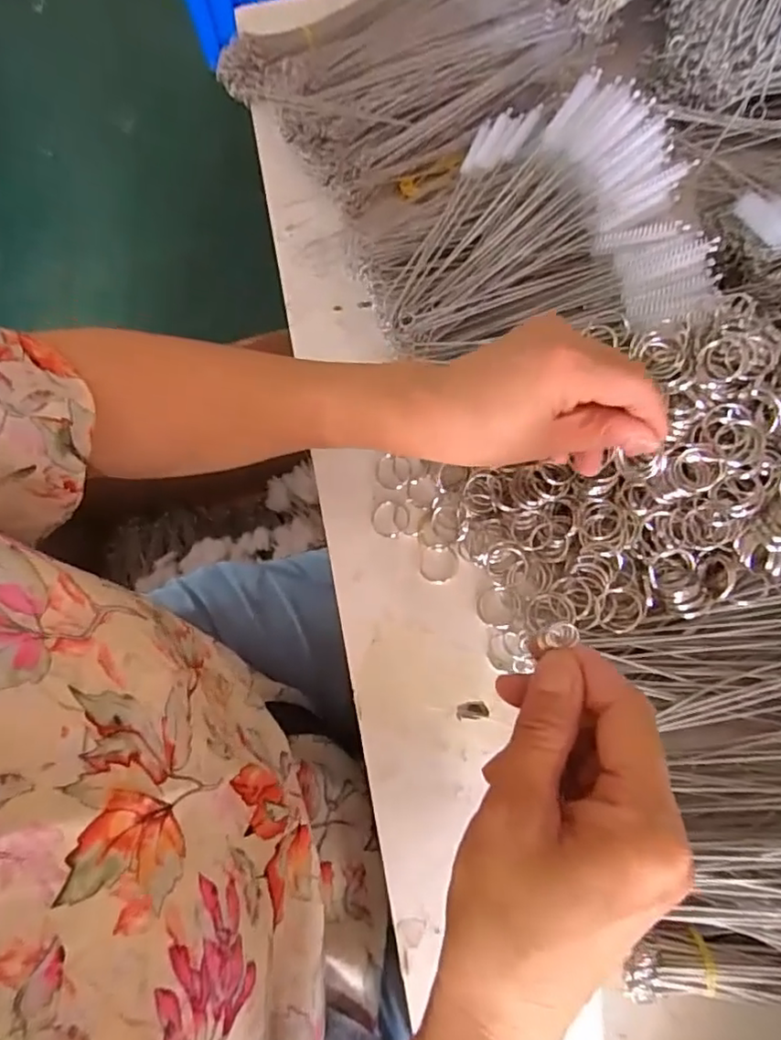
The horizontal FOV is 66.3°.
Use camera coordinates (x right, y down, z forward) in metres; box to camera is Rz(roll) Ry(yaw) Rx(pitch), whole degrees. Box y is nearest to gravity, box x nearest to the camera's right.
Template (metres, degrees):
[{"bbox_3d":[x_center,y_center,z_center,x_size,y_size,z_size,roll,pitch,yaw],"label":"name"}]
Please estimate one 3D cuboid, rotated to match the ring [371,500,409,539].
[{"bbox_3d":[0.000,0.000,0.387,0.024,0.005,0.025,0,68,0],"label":"ring"}]

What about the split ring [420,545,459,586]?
[{"bbox_3d":[0.030,0.028,0.374,0.024,0.004,0.024,0,68,0],"label":"split ring"}]

